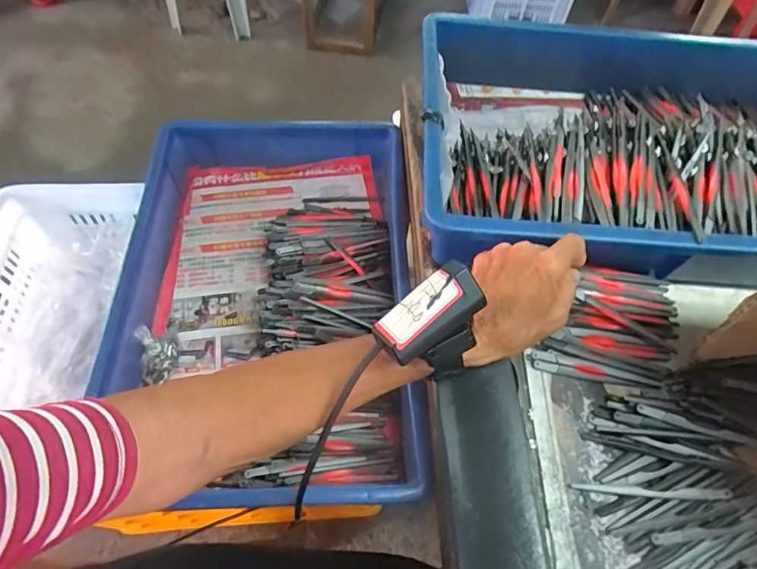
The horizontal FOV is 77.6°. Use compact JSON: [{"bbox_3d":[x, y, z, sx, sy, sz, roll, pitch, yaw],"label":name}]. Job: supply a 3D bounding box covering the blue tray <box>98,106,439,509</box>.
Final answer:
[{"bbox_3d":[-0.107,0.003,0.483,0.280,0.079,0.405,-3,59,-5],"label":"blue tray"}]

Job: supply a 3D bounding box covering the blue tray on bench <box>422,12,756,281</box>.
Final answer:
[{"bbox_3d":[0.246,-0.135,0.445,0.412,0.085,0.277,3,59,-1],"label":"blue tray on bench"}]

